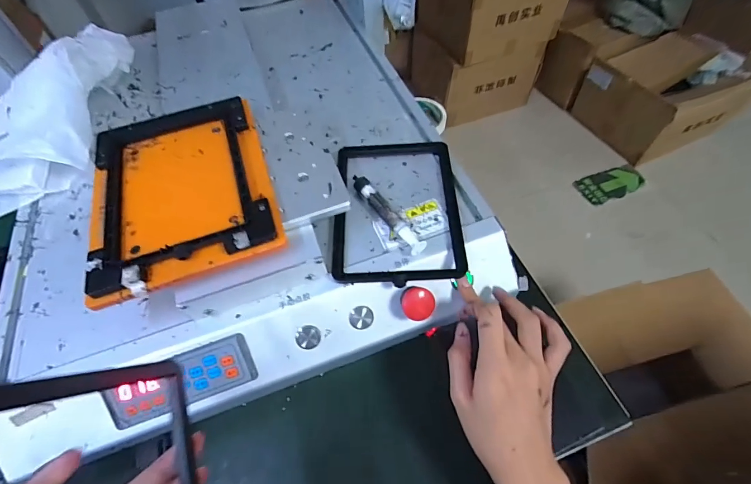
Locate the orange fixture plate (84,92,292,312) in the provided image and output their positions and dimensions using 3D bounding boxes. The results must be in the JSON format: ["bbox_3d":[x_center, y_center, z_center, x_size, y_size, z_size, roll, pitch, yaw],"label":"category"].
[{"bbox_3d":[-0.172,-0.052,0.333,0.150,0.016,0.192,-17,58,-8],"label":"orange fixture plate"}]

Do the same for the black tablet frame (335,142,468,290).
[{"bbox_3d":[0.020,-0.037,0.364,0.118,0.011,0.172,-2,57,2],"label":"black tablet frame"}]

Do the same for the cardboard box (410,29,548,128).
[{"bbox_3d":[0.443,-0.799,1.686,0.461,0.300,0.381,-19,58,-9],"label":"cardboard box"}]

